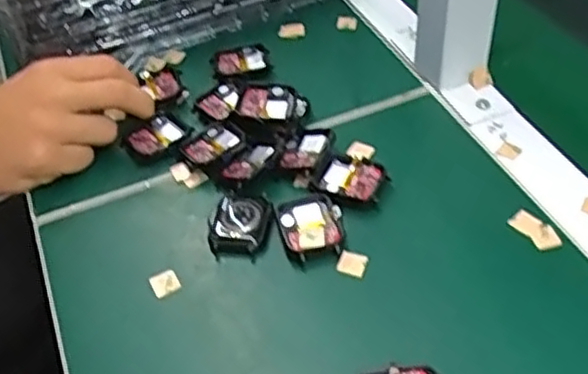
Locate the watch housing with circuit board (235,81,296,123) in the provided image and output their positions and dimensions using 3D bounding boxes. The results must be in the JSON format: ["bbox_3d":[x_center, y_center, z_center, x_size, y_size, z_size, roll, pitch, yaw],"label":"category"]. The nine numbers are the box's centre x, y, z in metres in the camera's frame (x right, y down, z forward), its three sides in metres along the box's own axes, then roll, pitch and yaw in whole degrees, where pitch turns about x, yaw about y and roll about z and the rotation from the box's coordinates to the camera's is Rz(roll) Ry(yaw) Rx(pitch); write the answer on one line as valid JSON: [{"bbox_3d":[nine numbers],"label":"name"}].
[{"bbox_3d":[-0.019,-0.062,0.505,0.040,0.011,0.034,4,46,9],"label":"watch housing with circuit board"}]

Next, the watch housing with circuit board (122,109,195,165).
[{"bbox_3d":[-0.100,-0.037,0.503,0.045,0.010,0.036,-31,51,-23],"label":"watch housing with circuit board"}]

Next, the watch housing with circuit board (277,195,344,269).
[{"bbox_3d":[0.011,0.025,0.431,0.037,0.008,0.046,-14,46,-9],"label":"watch housing with circuit board"}]

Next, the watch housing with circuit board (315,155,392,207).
[{"bbox_3d":[0.038,-0.004,0.457,0.043,0.008,0.039,10,47,15],"label":"watch housing with circuit board"}]

